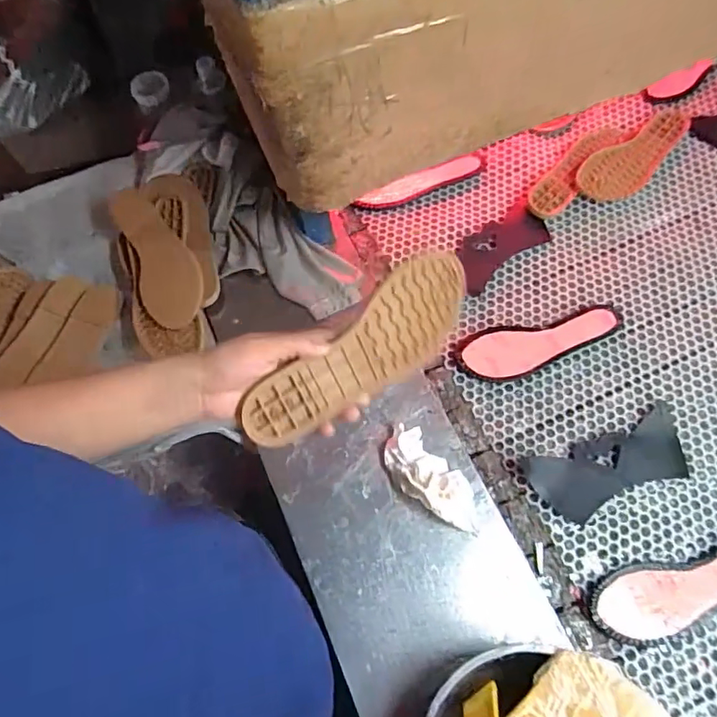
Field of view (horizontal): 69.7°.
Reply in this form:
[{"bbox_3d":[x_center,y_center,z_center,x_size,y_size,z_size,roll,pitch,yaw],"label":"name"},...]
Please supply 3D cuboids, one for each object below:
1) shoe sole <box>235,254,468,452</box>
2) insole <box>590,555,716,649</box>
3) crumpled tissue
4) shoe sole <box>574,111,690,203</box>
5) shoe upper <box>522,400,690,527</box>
[{"bbox_3d":[0.006,-0.007,0.461,0.238,0.020,0.082,-38,114,-13],"label":"shoe sole"},{"bbox_3d":[0.379,0.260,0.578,0.230,0.022,0.076,-14,66,-5],"label":"insole"},{"bbox_3d":[0.085,0.143,0.615,0.068,0.042,0.142,-35,69,-14],"label":"crumpled tissue"},{"bbox_3d":[0.445,-0.329,0.830,0.234,0.016,0.084,-39,71,-15],"label":"shoe sole"},{"bbox_3d":[0.319,0.134,0.645,0.204,0.007,0.088,-19,66,-7],"label":"shoe upper"}]

